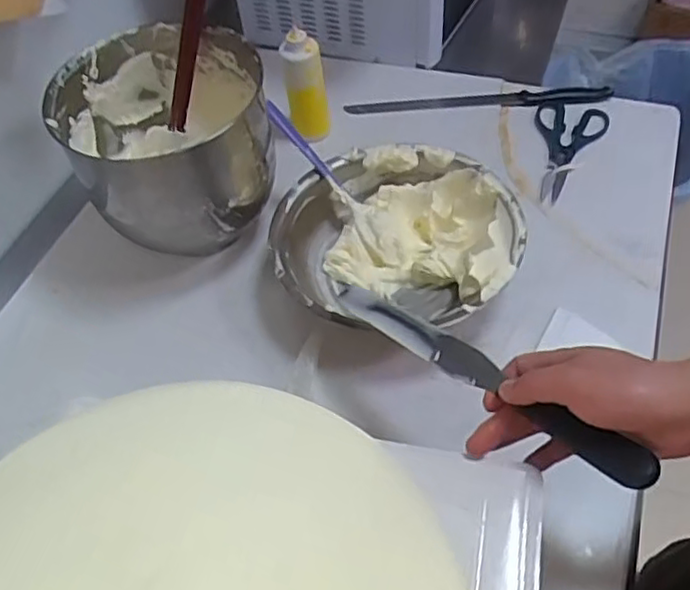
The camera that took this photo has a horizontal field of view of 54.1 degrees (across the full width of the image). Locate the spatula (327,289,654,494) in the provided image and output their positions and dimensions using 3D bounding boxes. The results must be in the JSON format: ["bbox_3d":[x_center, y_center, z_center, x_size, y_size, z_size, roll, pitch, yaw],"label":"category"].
[{"bbox_3d":[0.093,0.052,0.529,0.029,0.021,0.320,-36,39,-20],"label":"spatula"}]

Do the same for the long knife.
[{"bbox_3d":[0.187,-0.274,0.963,0.370,0.020,0.033,-1,52,5],"label":"long knife"}]

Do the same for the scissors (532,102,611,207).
[{"bbox_3d":[0.293,-0.190,0.886,0.093,0.018,0.182,9,54,13],"label":"scissors"}]

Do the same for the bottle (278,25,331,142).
[{"bbox_3d":[-0.052,-0.276,0.897,0.052,0.148,0.052,-9,52,-1],"label":"bottle"}]

